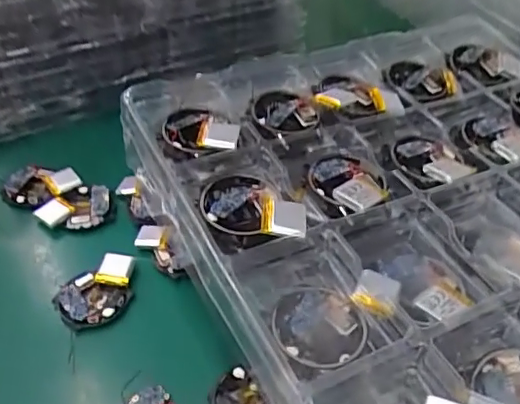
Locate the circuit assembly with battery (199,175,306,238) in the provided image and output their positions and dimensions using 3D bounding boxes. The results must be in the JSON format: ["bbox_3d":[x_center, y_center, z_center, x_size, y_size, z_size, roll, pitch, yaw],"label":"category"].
[{"bbox_3d":[-0.004,0.003,0.298,0.055,0.017,0.044,7,43,4],"label":"circuit assembly with battery"}]

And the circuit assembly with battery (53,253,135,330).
[{"bbox_3d":[-0.105,0.057,0.355,0.043,0.013,0.055,0,43,-4],"label":"circuit assembly with battery"}]

